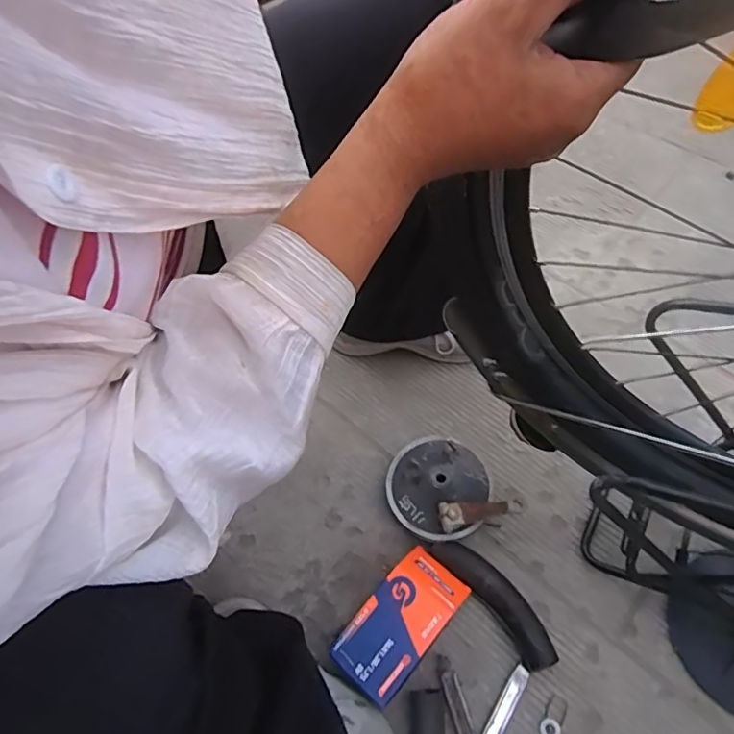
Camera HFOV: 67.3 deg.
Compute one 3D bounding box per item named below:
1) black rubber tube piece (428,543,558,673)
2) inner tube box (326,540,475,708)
[{"bbox_3d":[0.143,0.257,0.615,0.044,0.031,0.160,-36,63,-17],"label":"black rubber tube piece"},{"bbox_3d":[0.038,0.275,0.596,0.076,0.055,0.148,35,68,23],"label":"inner tube box"}]

